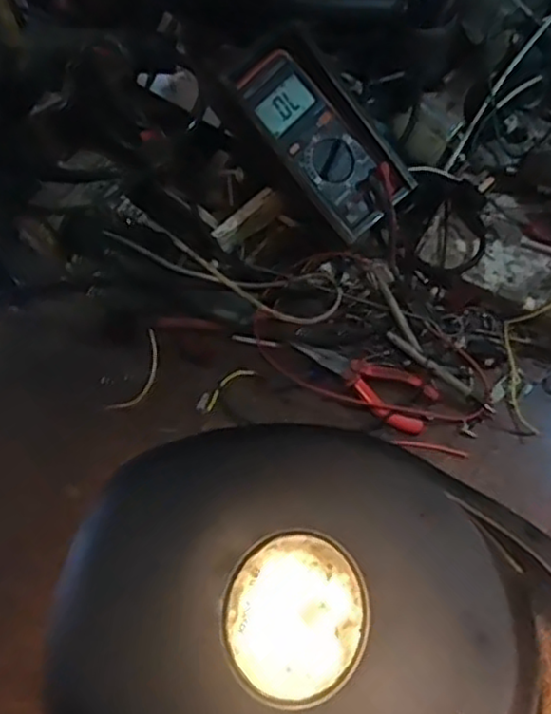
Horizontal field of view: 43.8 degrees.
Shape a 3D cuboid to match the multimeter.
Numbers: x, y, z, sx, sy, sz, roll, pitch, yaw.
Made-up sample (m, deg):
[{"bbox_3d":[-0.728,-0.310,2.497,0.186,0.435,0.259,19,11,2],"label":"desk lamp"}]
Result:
[{"bbox_3d":[0.037,-0.210,0.649,0.104,0.041,0.201,-42,99,-16],"label":"multimeter"}]

